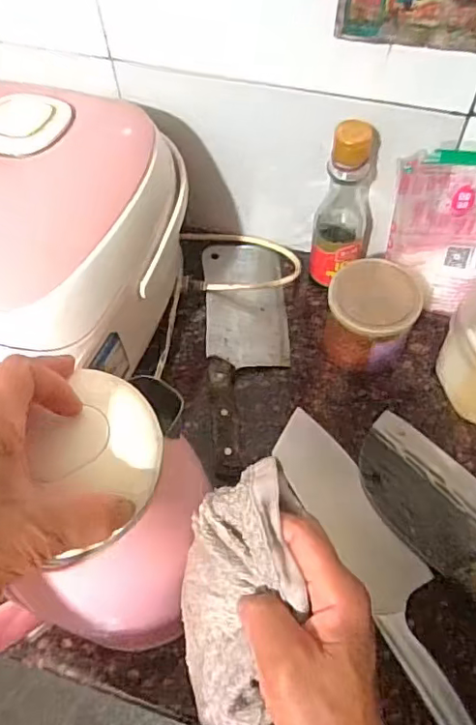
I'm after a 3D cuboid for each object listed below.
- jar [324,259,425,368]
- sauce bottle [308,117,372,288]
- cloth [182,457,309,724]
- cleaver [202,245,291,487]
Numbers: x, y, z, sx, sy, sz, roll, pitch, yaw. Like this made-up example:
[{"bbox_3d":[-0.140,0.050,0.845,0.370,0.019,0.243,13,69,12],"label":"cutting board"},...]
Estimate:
[{"bbox_3d":[0.132,-0.042,0.565,0.084,0.087,0.082,-1,60,2],"label":"jar"},{"bbox_3d":[0.107,-0.151,0.566,0.054,0.191,0.068,13,62,10],"label":"sauce bottle"},{"bbox_3d":[0.000,0.118,0.289,0.059,0.045,0.132,11,96,9],"label":"cloth"},{"bbox_3d":[0.012,-0.017,0.594,0.087,0.022,0.289,-4,60,0],"label":"cleaver"}]

